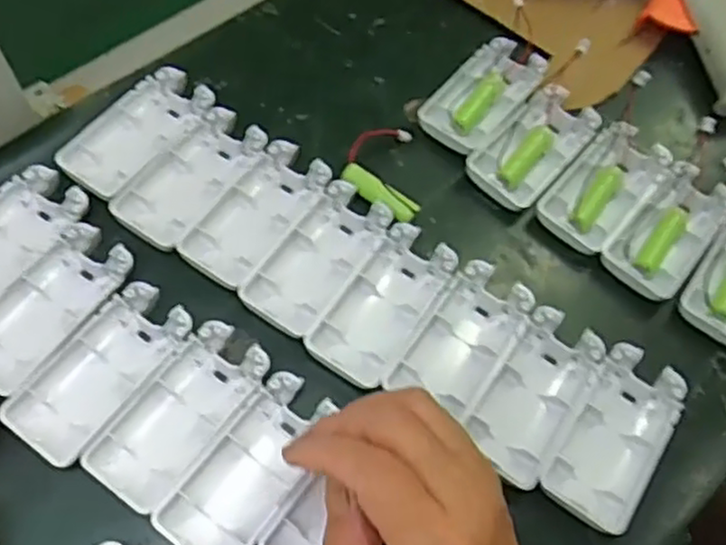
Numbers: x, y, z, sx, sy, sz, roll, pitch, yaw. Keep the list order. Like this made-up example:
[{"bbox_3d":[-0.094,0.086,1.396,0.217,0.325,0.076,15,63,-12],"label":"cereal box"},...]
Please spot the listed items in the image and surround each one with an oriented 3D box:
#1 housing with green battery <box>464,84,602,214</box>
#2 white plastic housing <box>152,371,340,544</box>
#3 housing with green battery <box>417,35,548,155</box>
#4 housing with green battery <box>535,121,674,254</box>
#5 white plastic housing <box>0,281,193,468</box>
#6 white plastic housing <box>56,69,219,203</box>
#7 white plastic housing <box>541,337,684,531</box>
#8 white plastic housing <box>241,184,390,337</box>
[{"bbox_3d":[0.107,-0.079,0.444,0.045,0.017,0.091,39,66,15],"label":"housing with green battery"},{"bbox_3d":[-0.052,0.096,0.342,0.046,0.011,0.094,35,65,13],"label":"white plastic housing"},{"bbox_3d":[0.079,-0.115,0.462,0.047,0.020,0.095,37,66,14],"label":"housing with green battery"},{"bbox_3d":[0.148,-0.054,0.433,0.044,0.017,0.090,39,66,15],"label":"housing with green battery"},{"bbox_3d":[-0.131,0.049,0.359,0.048,0.012,0.093,34,64,14],"label":"white plastic housing"},{"bbox_3d":[-0.137,-0.085,0.430,0.048,0.013,0.096,33,65,12],"label":"white plastic housing"},{"bbox_3d":[0.128,0.085,0.364,0.045,0.022,0.092,33,65,12],"label":"white plastic housing"},{"bbox_3d":[-0.024,-0.008,0.395,0.045,0.013,0.093,35,65,13],"label":"white plastic housing"}]

